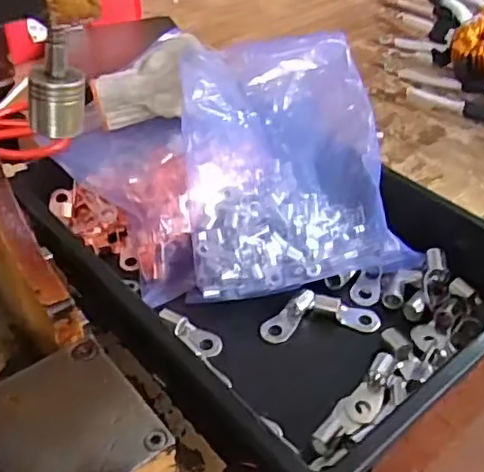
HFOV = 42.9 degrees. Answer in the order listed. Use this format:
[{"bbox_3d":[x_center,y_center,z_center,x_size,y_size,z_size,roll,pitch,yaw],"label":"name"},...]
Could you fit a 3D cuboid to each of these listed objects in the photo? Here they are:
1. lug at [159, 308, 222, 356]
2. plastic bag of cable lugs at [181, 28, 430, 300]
[{"bbox_3d":[-0.039,0.071,0.447,0.051,0.020,0.022,34,49,10],"label":"lug"},{"bbox_3d":[0.031,-0.068,0.489,0.167,0.064,0.217,-10,73,-6],"label":"plastic bag of cable lugs"}]

